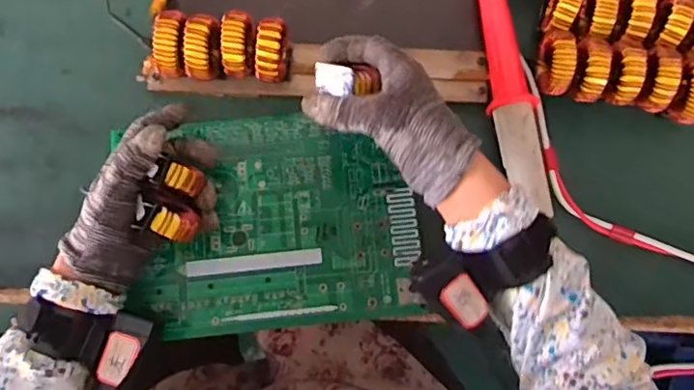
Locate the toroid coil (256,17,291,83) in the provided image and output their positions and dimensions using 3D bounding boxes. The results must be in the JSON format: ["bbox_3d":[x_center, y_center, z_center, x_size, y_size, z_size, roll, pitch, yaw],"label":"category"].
[{"bbox_3d":[-0.061,-0.117,0.473,0.023,0.059,0.046,2,77,0],"label":"toroid coil"}]

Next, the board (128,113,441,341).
[{"bbox_3d":[-0.052,0.021,0.472,0.227,0.009,0.179,-4,77,-1],"label":"board"}]

